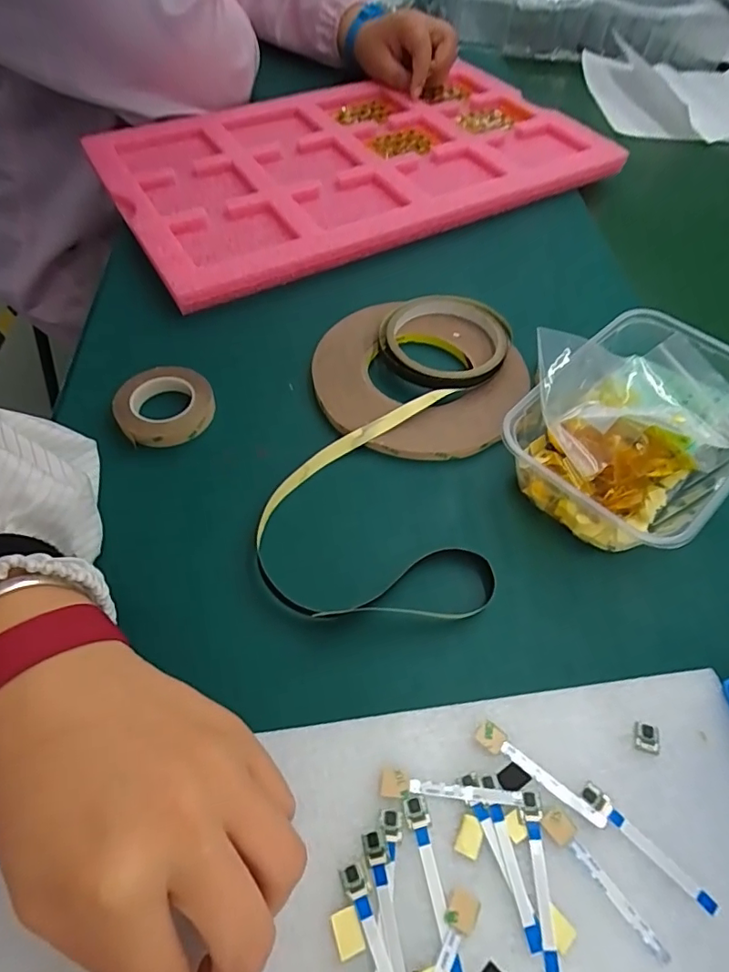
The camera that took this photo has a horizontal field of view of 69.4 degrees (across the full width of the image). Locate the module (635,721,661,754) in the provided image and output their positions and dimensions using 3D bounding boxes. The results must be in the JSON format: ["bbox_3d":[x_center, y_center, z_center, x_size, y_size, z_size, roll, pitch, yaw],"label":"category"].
[{"bbox_3d":[0.132,0.116,0.244,0.011,0.004,0.012,13,56,7],"label":"module"}]

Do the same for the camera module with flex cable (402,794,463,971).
[{"bbox_3d":[0.028,0.158,0.210,0.010,0.004,0.060,-11,57,-9],"label":"camera module with flex cable"}]

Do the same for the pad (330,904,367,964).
[{"bbox_3d":[-0.006,0.171,0.201,0.011,0.004,0.014,-16,58,-13],"label":"pad"}]

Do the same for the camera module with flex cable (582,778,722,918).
[{"bbox_3d":[0.119,0.150,0.220,0.060,0.004,0.008,37,62,21],"label":"camera module with flex cable"}]

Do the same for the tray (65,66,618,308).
[{"bbox_3d":[-0.008,-0.355,0.564,0.468,0.028,0.345,-24,61,-15],"label":"tray"}]

